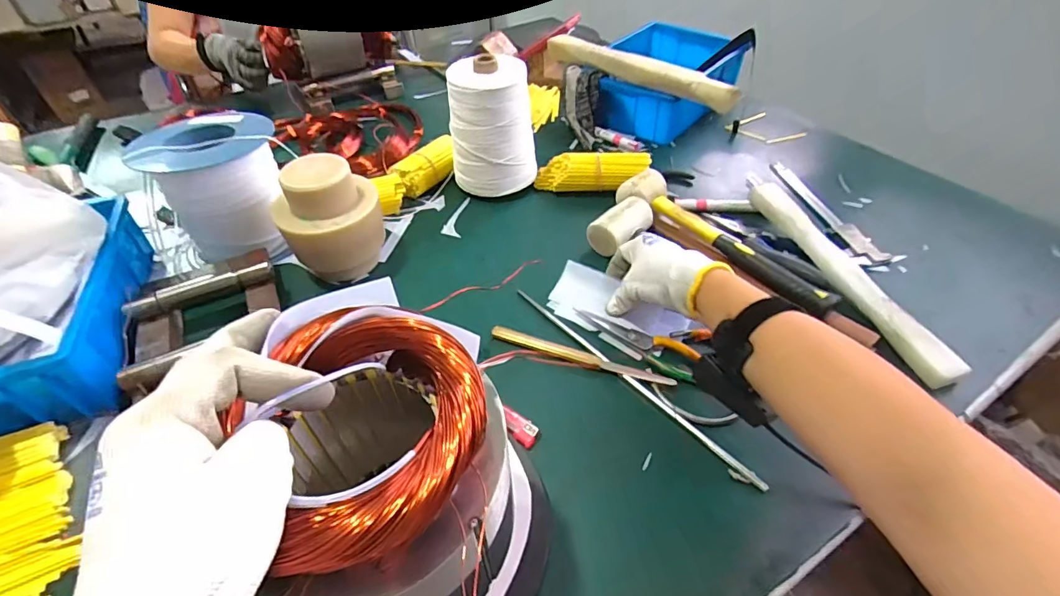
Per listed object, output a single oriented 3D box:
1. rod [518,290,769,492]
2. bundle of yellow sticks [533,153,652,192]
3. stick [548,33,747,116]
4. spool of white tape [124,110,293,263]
[{"bbox_3d":[0.090,0.073,0.463,0.010,0.008,0.296,-32,53,-26],"label":"rod"},{"bbox_3d":[0.082,-0.174,0.661,0.159,0.045,0.042,-1,45,20],"label":"bundle of yellow sticks"},{"bbox_3d":[0.155,-0.344,0.722,0.323,0.035,0.020,34,56,29],"label":"stick"},{"bbox_3d":[-0.364,-0.134,0.574,0.134,0.119,0.135,-1,46,1],"label":"spool of white tape"}]

